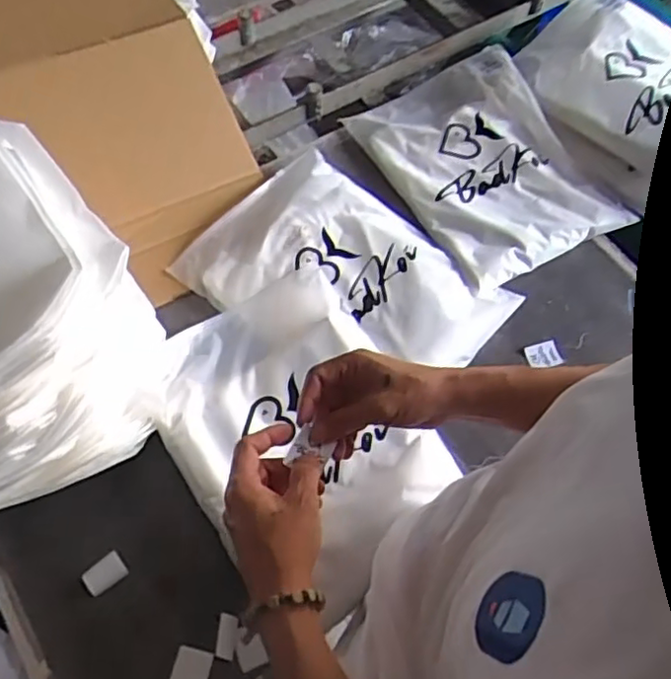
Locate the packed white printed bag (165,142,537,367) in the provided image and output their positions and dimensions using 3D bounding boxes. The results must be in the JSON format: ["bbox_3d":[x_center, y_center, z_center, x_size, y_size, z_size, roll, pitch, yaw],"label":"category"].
[{"bbox_3d":[0.014,-0.078,0.827,0.355,0.027,0.260,38,67,17],"label":"packed white printed bag"}]

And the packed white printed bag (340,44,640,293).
[{"bbox_3d":[0.203,-0.250,0.925,0.250,0.056,0.349,-26,66,-15],"label":"packed white printed bag"}]

